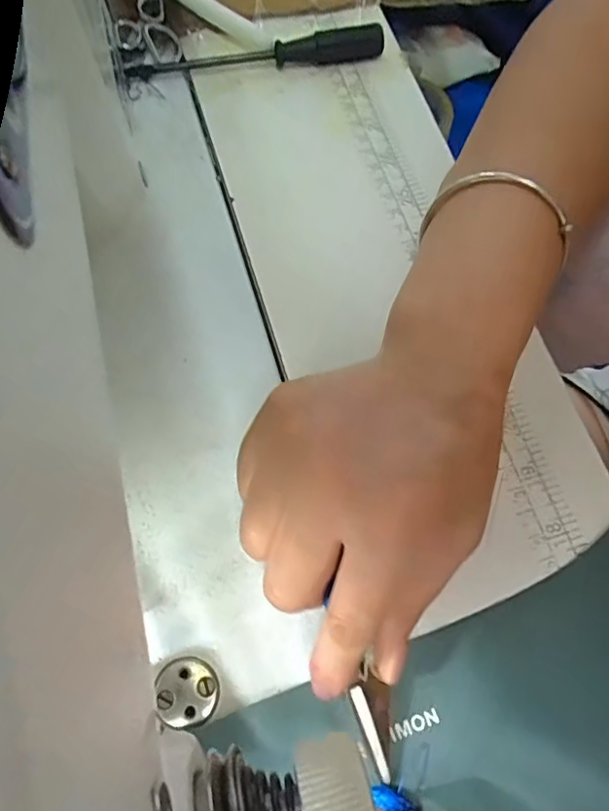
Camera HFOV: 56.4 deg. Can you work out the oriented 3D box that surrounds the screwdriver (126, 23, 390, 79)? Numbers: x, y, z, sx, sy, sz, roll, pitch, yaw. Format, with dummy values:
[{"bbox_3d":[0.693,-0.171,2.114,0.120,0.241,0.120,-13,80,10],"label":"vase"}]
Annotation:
[{"bbox_3d":[-0.028,-0.196,0.313,0.142,0.019,0.012,-4,70,-3],"label":"screwdriver"}]

